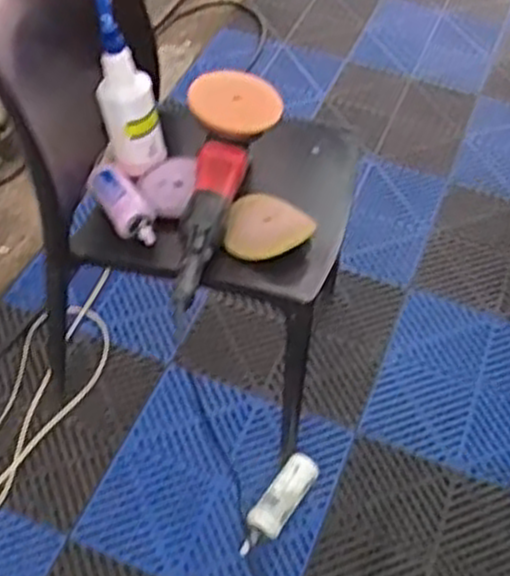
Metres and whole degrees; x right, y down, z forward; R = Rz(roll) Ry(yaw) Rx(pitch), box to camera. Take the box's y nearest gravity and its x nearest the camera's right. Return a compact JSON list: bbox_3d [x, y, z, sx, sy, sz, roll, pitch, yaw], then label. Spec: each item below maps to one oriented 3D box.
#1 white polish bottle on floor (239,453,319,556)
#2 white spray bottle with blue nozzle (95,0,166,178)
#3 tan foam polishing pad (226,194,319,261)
[{"bbox_3d":[0.039,0.378,1.381,0.062,0.051,0.203,30,54,21],"label":"white polish bottle on floor"},{"bbox_3d":[-0.199,-0.309,1.247,0.096,0.269,0.086,-5,50,-8],"label":"white spray bottle with blue nozzle"},{"bbox_3d":[0.025,-0.102,1.219,0.128,0.035,0.150,6,49,2],"label":"tan foam polishing pad"}]

